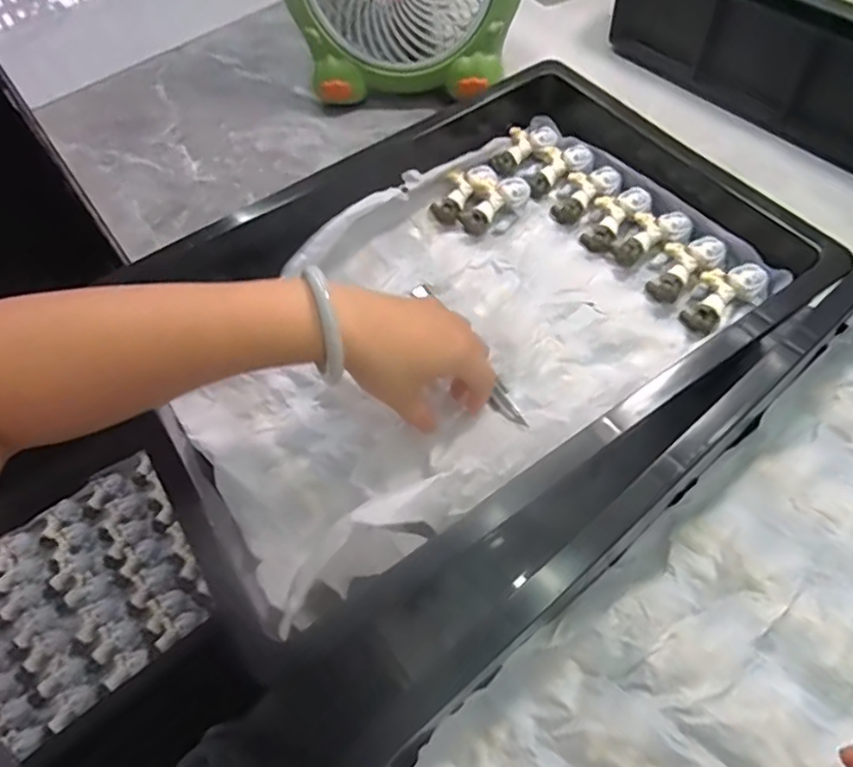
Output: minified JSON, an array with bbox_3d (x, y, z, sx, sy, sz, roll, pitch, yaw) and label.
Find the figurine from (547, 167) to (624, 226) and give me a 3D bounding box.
[{"bbox_3d":[0.134,-0.162,0.504,0.063,0.016,0.036,-39,62,4],"label":"figurine"}]

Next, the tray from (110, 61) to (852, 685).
[{"bbox_3d":[0.030,-0.061,0.443,0.447,0.094,0.303,-31,62,-14],"label":"tray"}]

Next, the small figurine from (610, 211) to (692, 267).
[{"bbox_3d":[0.177,-0.119,0.470,0.059,0.018,0.038,-31,60,8],"label":"small figurine"}]

